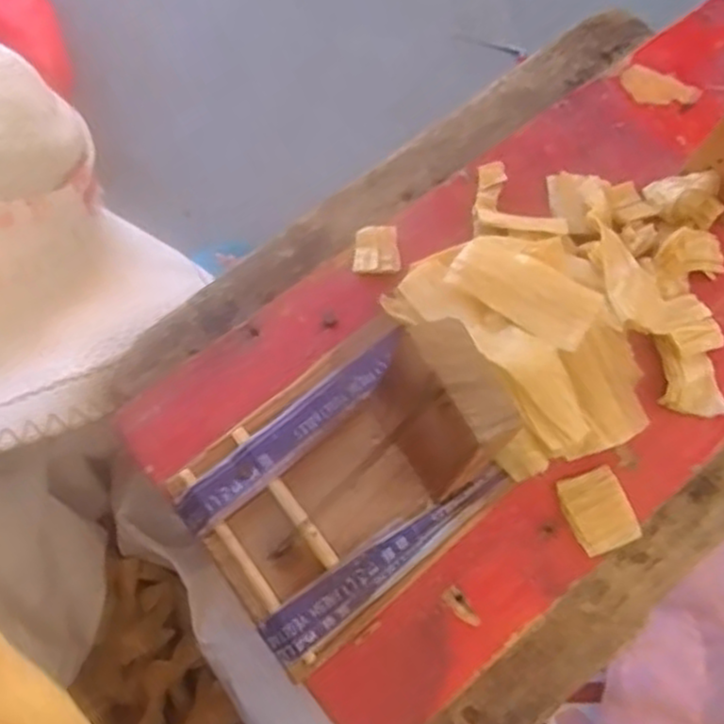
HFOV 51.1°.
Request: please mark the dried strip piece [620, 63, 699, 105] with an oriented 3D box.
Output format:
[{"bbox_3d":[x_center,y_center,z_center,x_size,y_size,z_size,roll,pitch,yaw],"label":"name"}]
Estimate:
[{"bbox_3d":[0.149,-0.137,0.381,0.037,0.004,0.022,30,72,7],"label":"dried strip piece"}]

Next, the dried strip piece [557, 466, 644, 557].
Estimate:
[{"bbox_3d":[0.094,0.059,0.301,0.025,0.004,0.031,-19,73,-9],"label":"dried strip piece"}]

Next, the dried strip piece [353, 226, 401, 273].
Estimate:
[{"bbox_3d":[0.006,-0.050,0.335,0.020,0.004,0.023,-1,71,-4],"label":"dried strip piece"}]

